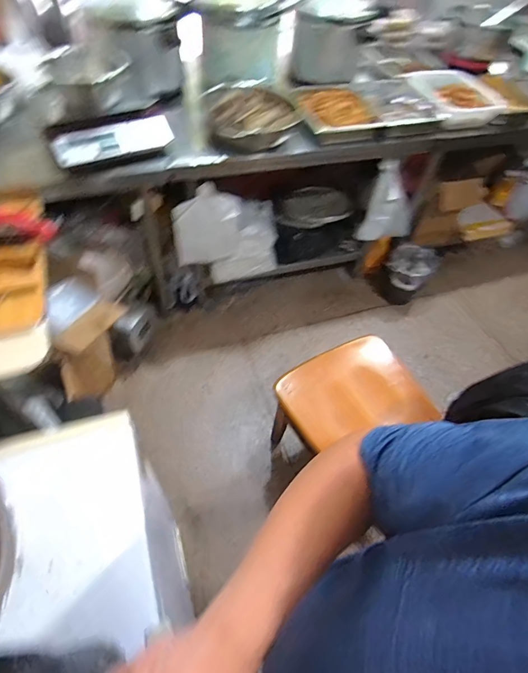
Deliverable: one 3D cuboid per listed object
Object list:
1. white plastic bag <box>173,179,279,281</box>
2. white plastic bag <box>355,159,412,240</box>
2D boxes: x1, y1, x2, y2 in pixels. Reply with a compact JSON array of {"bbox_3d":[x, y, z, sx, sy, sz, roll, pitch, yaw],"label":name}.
[{"bbox_3d":[-0.156,-0.450,1.658,0.449,0.497,0.132,-13,56,-14],"label":"white plastic bag"},{"bbox_3d":[0.583,-0.596,1.718,0.277,0.363,0.040,-6,55,-9],"label":"white plastic bag"}]

